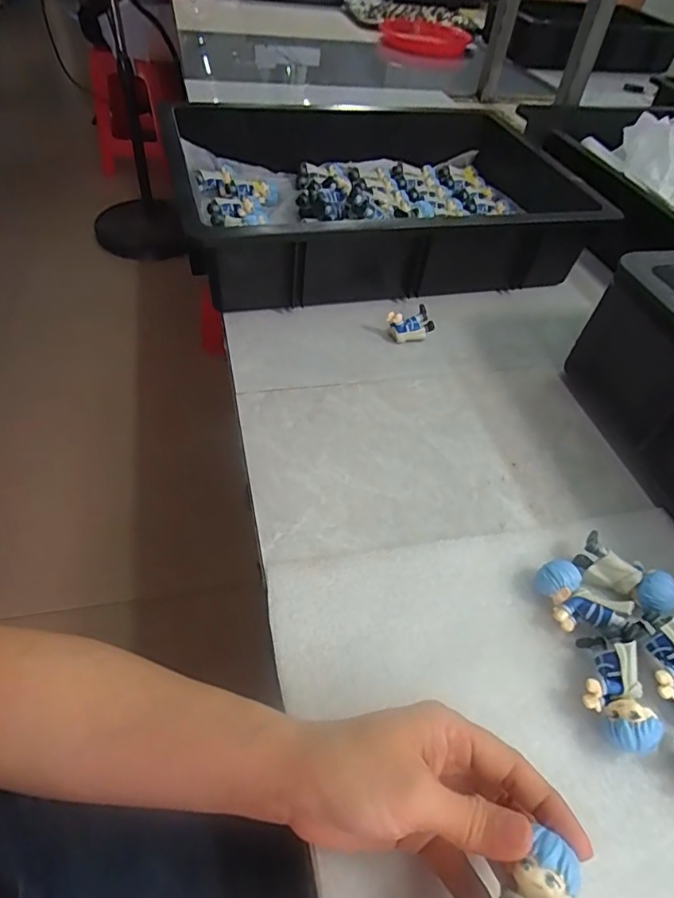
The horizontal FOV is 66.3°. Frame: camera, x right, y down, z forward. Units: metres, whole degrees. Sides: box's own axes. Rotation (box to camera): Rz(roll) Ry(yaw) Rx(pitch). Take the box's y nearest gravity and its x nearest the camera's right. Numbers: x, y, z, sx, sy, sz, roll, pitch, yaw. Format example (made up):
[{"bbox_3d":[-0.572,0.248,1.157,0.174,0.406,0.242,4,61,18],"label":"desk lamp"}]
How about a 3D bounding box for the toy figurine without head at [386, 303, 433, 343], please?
[{"bbox_3d":[0.072,-0.119,0.504,0.045,0.026,0.023,-20,54,-22],"label":"toy figurine without head"}]

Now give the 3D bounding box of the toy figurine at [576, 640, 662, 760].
[{"bbox_3d":[0.155,0.137,0.295,0.030,0.029,0.063,3,49,-4],"label":"toy figurine"}]

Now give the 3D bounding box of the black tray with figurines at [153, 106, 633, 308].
[{"bbox_3d":[0.055,-0.309,0.622,0.454,0.091,0.351,-10,51,-15],"label":"black tray with figurines"}]

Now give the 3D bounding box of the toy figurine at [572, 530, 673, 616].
[{"bbox_3d":[0.192,0.085,0.345,0.061,0.027,0.033,31,53,19],"label":"toy figurine"}]

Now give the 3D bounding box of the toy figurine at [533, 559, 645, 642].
[{"bbox_3d":[0.157,0.101,0.326,0.068,0.028,0.033,34,54,21],"label":"toy figurine"}]

